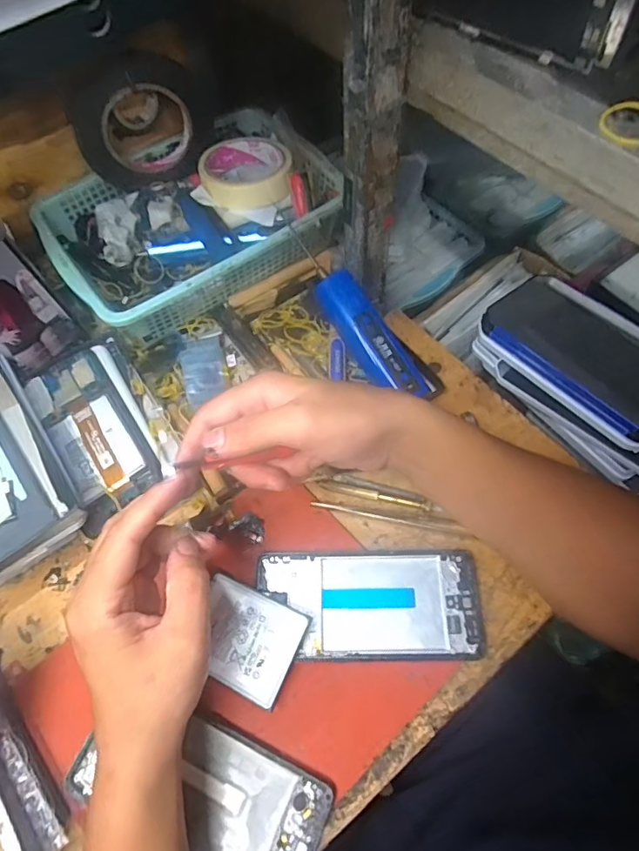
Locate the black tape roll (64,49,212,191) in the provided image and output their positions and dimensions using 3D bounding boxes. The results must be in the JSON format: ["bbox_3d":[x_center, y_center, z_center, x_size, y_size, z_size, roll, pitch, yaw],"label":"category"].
[{"bbox_3d":[-0.167,-0.286,0.477,0.127,0.105,0.041,-22,64,-9],"label":"black tape roll"}]

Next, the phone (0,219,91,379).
[{"bbox_3d":[-0.271,-0.108,0.430,0.013,0.138,0.073,28,64,35],"label":"phone"}]

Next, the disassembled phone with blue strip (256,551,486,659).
[{"bbox_3d":[0.036,0.129,0.362,0.156,0.012,0.074,-1,63,2],"label":"disassembled phone with blue strip"}]

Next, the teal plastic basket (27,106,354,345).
[{"bbox_3d":[-0.125,-0.200,0.506,0.265,0.067,0.186,-32,66,-13],"label":"teal plastic basket"}]

